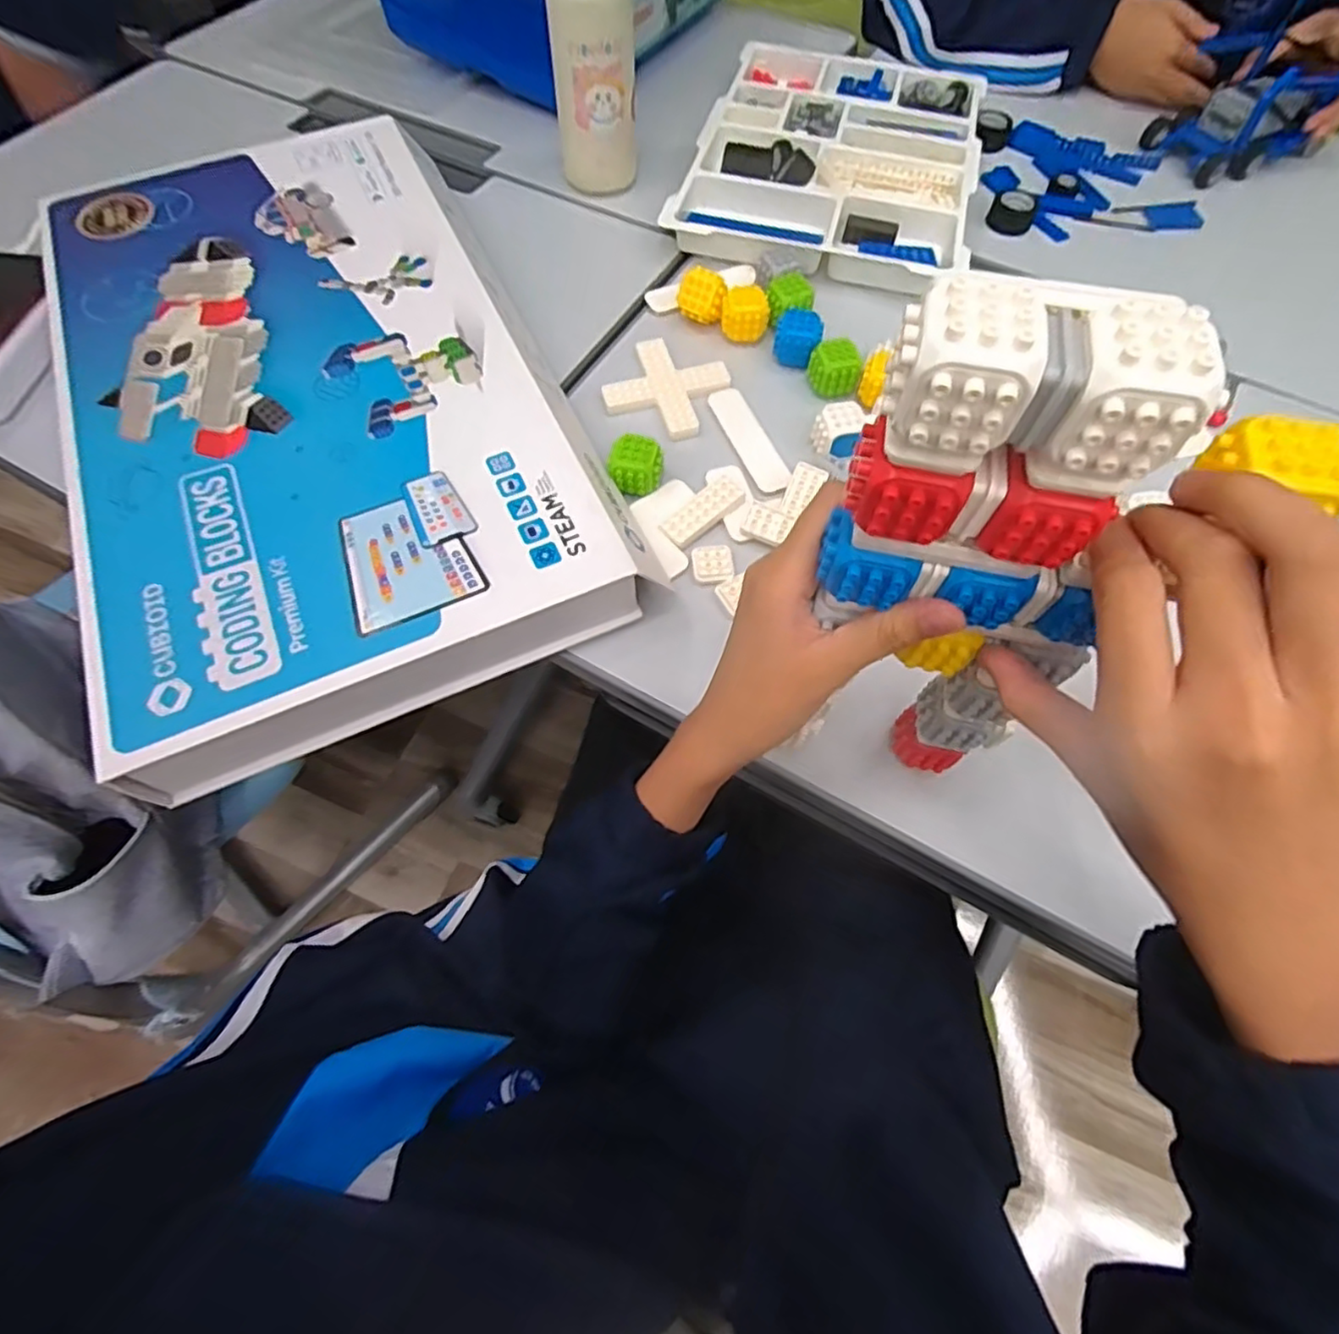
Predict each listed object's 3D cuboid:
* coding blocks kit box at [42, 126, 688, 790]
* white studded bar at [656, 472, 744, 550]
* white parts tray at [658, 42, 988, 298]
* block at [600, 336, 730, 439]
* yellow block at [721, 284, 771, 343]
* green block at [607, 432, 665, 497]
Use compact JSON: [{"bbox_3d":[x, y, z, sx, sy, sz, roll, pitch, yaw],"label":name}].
[{"bbox_3d":[-0.262,-0.212,0.481,0.318,0.045,0.543,-24,67,-14],"label":"coding blocks kit box"},{"bbox_3d":[0.024,-0.113,0.471,0.066,0.012,0.029,-36,69,-17],"label":"white studded bar"},{"bbox_3d":[0.166,-0.508,0.653,0.258,0.029,0.387,14,64,6],"label":"white parts tray"},{"bbox_3d":[-0.002,-0.223,0.529,0.082,0.009,0.085,26,66,11],"label":"block"},{"bbox_3d":[0.063,-0.291,0.545,0.037,0.031,0.032,7,64,3],"label":"yellow block"},{"bbox_3d":[-0.023,-0.143,0.471,0.036,0.029,0.032,11,64,5],"label":"green block"}]

